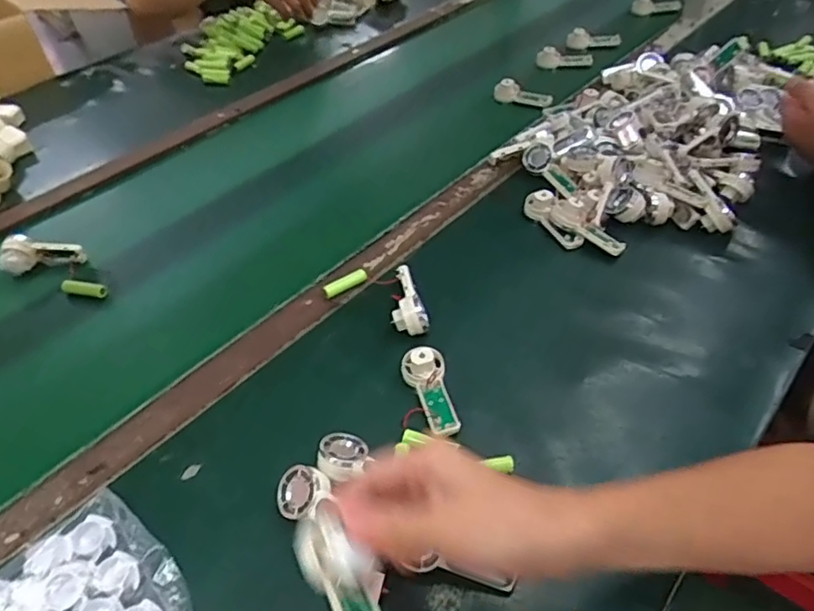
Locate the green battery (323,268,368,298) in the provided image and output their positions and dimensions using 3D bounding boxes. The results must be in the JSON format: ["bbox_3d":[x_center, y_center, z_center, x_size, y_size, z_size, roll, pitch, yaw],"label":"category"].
[{"bbox_3d":[-0.067,-0.025,0.649,0.051,0.014,0.015,-25,50,-20],"label":"green battery"}]

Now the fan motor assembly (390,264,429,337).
[{"bbox_3d":[0.002,-0.011,0.613,0.035,0.034,0.087,-3,46,-1],"label":"fan motor assembly"}]

